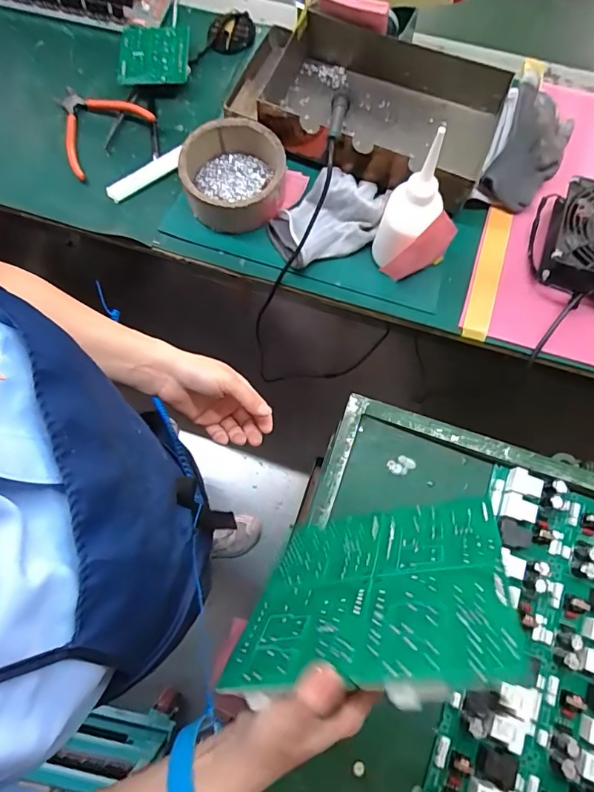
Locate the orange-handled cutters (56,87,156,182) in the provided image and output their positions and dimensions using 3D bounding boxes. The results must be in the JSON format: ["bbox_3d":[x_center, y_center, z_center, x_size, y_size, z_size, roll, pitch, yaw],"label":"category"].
[{"bbox_3d":[-0.271,-0.360,0.610,0.124,0.021,0.130,-40,77,-11],"label":"orange-handled cutters"}]

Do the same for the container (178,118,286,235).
[{"bbox_3d":[-0.074,-0.264,0.564,0.122,0.057,0.118,-1,73,0],"label":"container"}]

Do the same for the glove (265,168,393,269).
[{"bbox_3d":[0.035,-0.216,0.555,0.136,0.050,0.095,-25,75,-7],"label":"glove"}]

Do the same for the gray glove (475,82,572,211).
[{"bbox_3d":[0.283,-0.305,0.560,0.082,0.079,0.150,26,75,8],"label":"gray glove"}]

